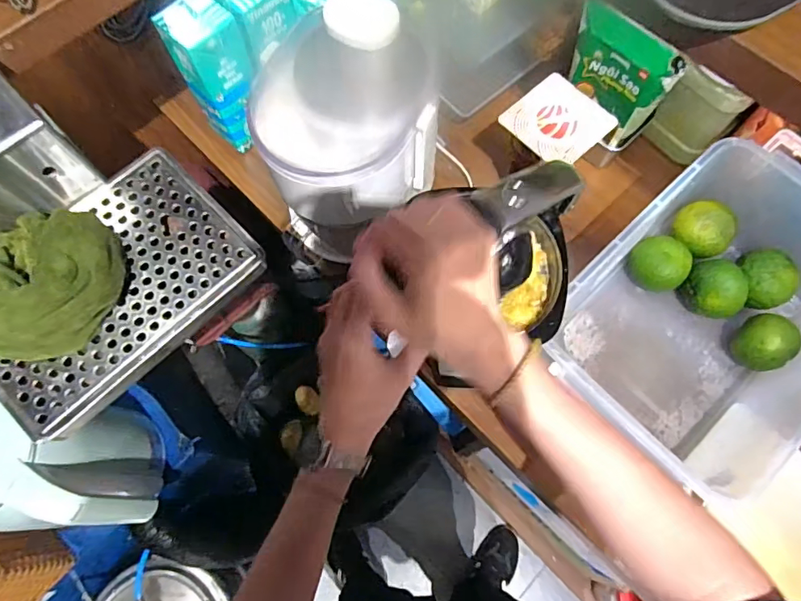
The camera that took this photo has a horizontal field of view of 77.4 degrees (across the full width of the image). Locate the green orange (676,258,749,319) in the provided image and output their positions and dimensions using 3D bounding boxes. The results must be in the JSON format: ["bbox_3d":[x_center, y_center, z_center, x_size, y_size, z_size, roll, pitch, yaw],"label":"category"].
[{"bbox_3d":[0.392,-0.009,0.631,0.067,0.067,0.061,0,71,1],"label":"green orange"}]

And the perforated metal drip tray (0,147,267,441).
[{"bbox_3d":[-0.253,-0.013,0.441,0.155,0.027,0.232,43,77,14],"label":"perforated metal drip tray"}]

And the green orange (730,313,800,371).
[{"bbox_3d":[0.444,0.054,0.615,0.060,0.069,0.055,0,71,1],"label":"green orange"}]

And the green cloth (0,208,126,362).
[{"bbox_3d":[-0.299,-0.019,0.402,0.127,0.057,0.132,26,74,10],"label":"green cloth"}]

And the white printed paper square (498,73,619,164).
[{"bbox_3d":[0.180,-0.208,0.578,0.094,0.010,0.102,-41,73,-7],"label":"white printed paper square"}]

